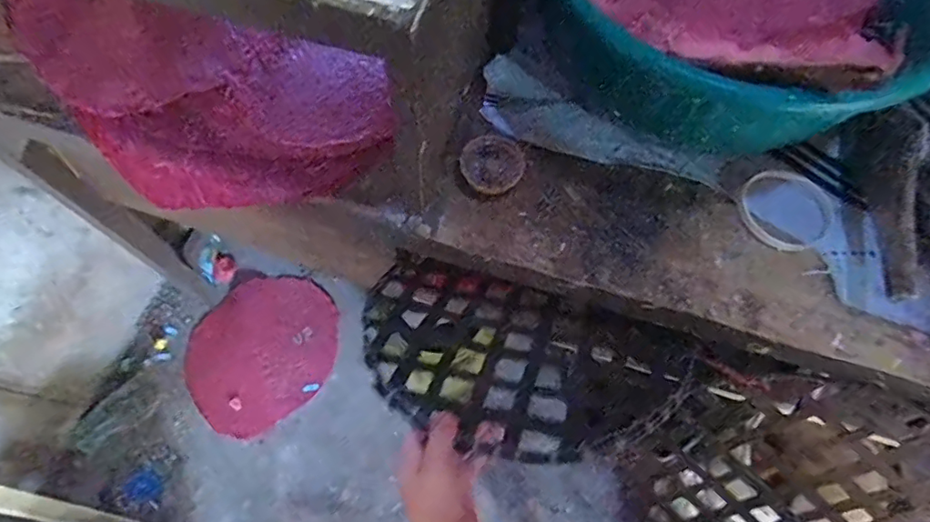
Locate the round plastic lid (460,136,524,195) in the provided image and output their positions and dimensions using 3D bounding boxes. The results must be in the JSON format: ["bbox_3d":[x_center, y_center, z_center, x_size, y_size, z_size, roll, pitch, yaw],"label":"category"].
[{"bbox_3d":[0.027,-0.099,0.546,0.061,0.008,0.063,1,68,-2],"label":"round plastic lid"}]

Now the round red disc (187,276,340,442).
[{"bbox_3d":[-0.467,0.205,1.250,0.319,0.023,0.361,35,71,12],"label":"round red disc"}]

